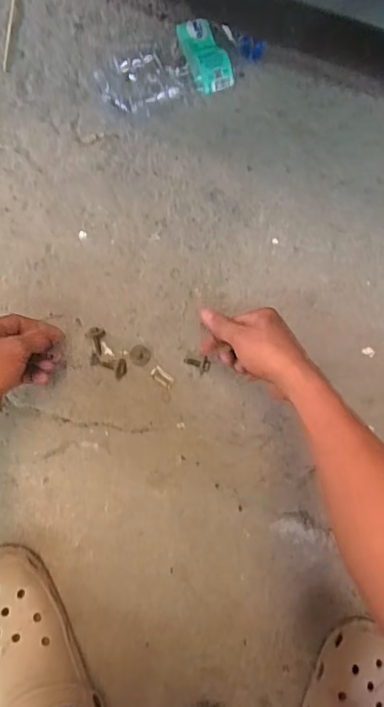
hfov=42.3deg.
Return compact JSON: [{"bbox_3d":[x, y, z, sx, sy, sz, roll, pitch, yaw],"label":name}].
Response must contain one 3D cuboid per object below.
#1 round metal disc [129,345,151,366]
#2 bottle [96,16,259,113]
[{"bbox_3d":[-0.060,0.002,0.579,0.024,0.010,0.025,1,83,-6],"label":"round metal disc"},{"bbox_3d":[-0.009,-0.354,0.609,0.216,0.049,0.092,-18,85,-8],"label":"bottle"}]

